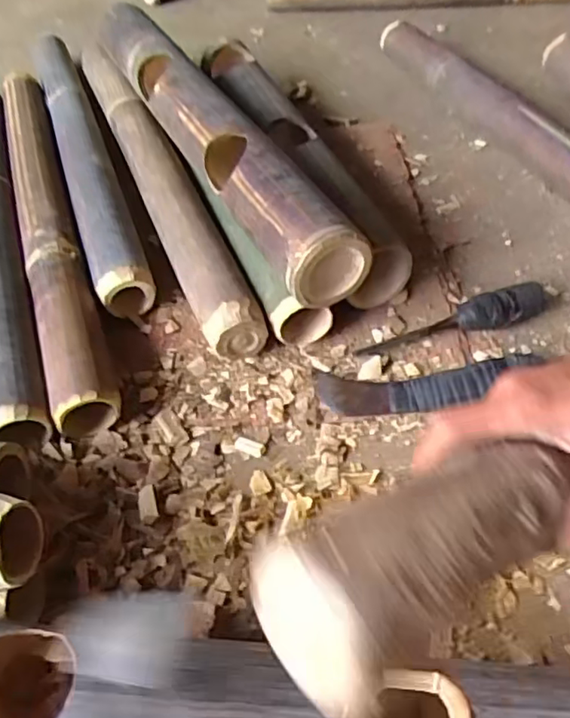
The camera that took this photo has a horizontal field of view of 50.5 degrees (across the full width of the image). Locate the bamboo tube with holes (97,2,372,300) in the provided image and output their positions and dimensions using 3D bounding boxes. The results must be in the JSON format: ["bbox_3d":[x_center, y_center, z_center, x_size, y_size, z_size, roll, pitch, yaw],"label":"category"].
[{"bbox_3d":[-0.096,-0.283,0.689,0.081,0.067,0.601,-24,55,-14],"label":"bamboo tube with holes"}]

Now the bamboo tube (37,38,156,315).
[{"bbox_3d":[-0.282,-0.304,0.829,0.063,0.057,0.673,-19,53,-11],"label":"bamboo tube"}]

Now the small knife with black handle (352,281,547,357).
[{"bbox_3d":[0.168,-0.038,0.602,0.200,0.037,0.028,-13,53,-6],"label":"small knife with black handle"}]

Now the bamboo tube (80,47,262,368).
[{"bbox_3d":[-0.166,-0.250,0.770,0.061,0.067,0.671,-20,54,-12],"label":"bamboo tube"}]

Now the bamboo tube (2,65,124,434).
[{"bbox_3d":[-0.290,-0.186,0.728,0.064,0.046,0.653,-19,53,-11],"label":"bamboo tube"}]

